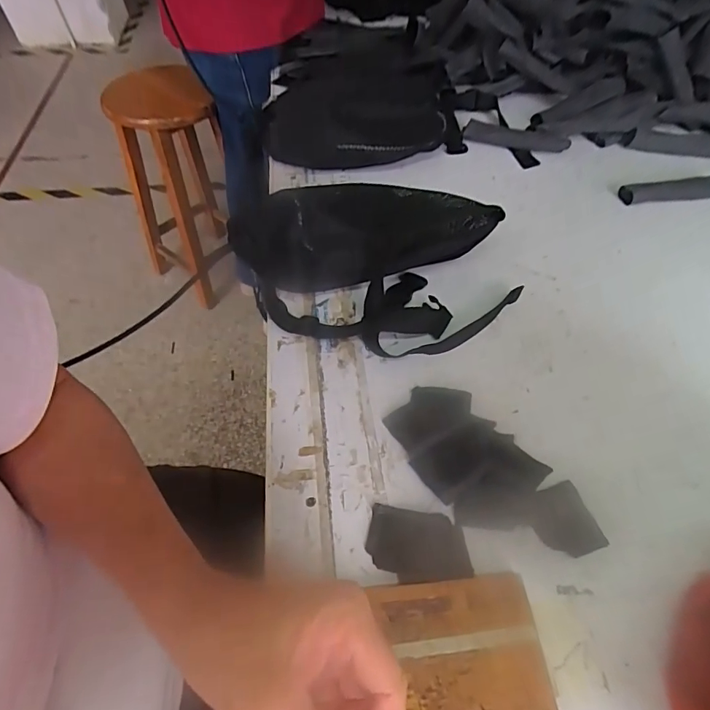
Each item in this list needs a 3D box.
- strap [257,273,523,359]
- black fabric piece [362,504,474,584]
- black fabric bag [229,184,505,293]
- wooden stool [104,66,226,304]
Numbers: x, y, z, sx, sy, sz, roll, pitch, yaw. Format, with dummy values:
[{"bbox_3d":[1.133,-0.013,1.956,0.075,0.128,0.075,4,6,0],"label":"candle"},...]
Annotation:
[{"bbox_3d":[0.036,-0.047,0.480,0.273,0.026,0.108,-5,54,-5],"label":"strap"},{"bbox_3d":[0.048,0.146,0.351,0.077,0.004,0.053,5,49,11],"label":"black fabric piece"},{"bbox_3d":[0.009,-0.138,0.510,0.269,0.086,0.107,-3,54,-3],"label":"black fabric bag"},{"bbox_3d":[-0.533,-0.479,1.382,0.282,0.607,0.364,-22,57,-16],"label":"wooden stool"}]

